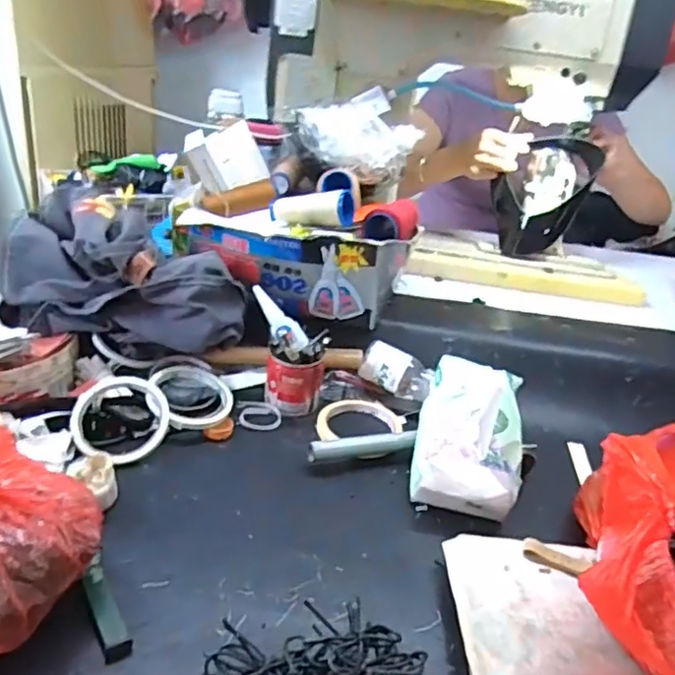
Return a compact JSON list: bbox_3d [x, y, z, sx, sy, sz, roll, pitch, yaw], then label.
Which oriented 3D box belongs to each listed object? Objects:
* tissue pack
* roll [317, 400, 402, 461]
[{"bbox_3d":[0.134,0.094,0.613,0.098,0.106,0.136,9,27,5],"label":"tissue pack"},{"bbox_3d":[0.025,0.098,0.694,0.088,0.014,0.091,5,27,-3],"label":"roll"}]

